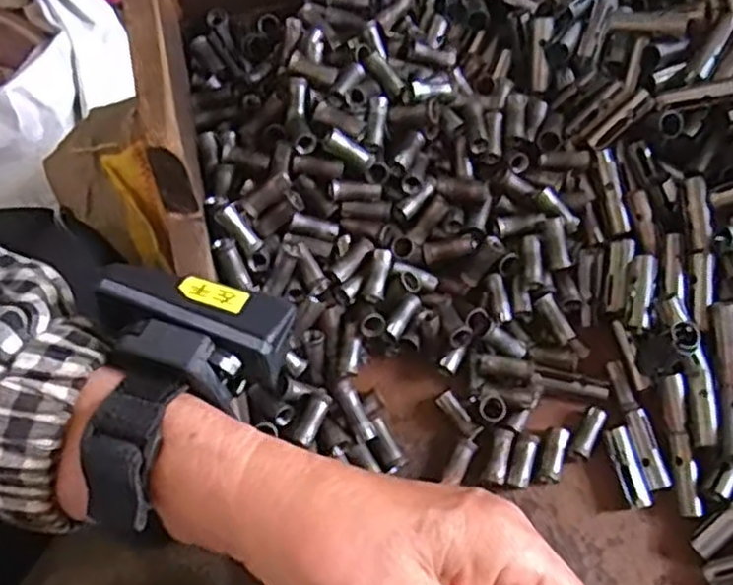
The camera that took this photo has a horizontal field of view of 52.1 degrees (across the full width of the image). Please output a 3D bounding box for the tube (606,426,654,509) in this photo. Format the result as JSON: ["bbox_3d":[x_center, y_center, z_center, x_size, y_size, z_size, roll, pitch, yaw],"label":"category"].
[{"bbox_3d":[0.121,0.081,0.347,0.010,0.010,0.037,-11,70,-7],"label":"tube"}]

